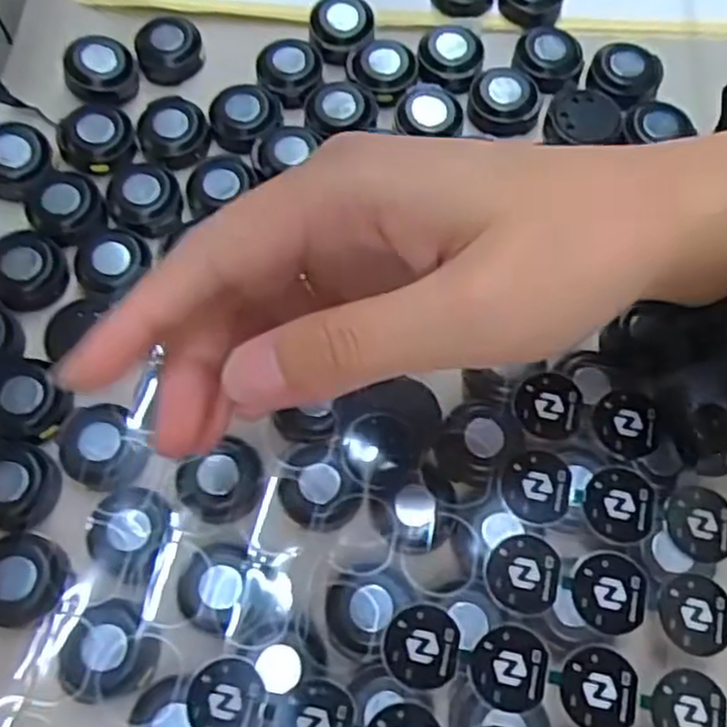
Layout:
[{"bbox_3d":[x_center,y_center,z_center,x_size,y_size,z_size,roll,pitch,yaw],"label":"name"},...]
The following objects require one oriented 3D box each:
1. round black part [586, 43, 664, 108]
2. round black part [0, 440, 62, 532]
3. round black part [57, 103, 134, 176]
[{"bbox_3d":[0.112,-0.125,0.318,0.029,0.010,0.025,28,70,11],"label":"round black part"},{"bbox_3d":[-0.121,0.043,0.257,0.029,0.020,0.028,0,67,-1],"label":"round black part"},{"bbox_3d":[-0.110,-0.092,0.305,0.029,0.014,0.027,0,67,-1],"label":"round black part"}]

